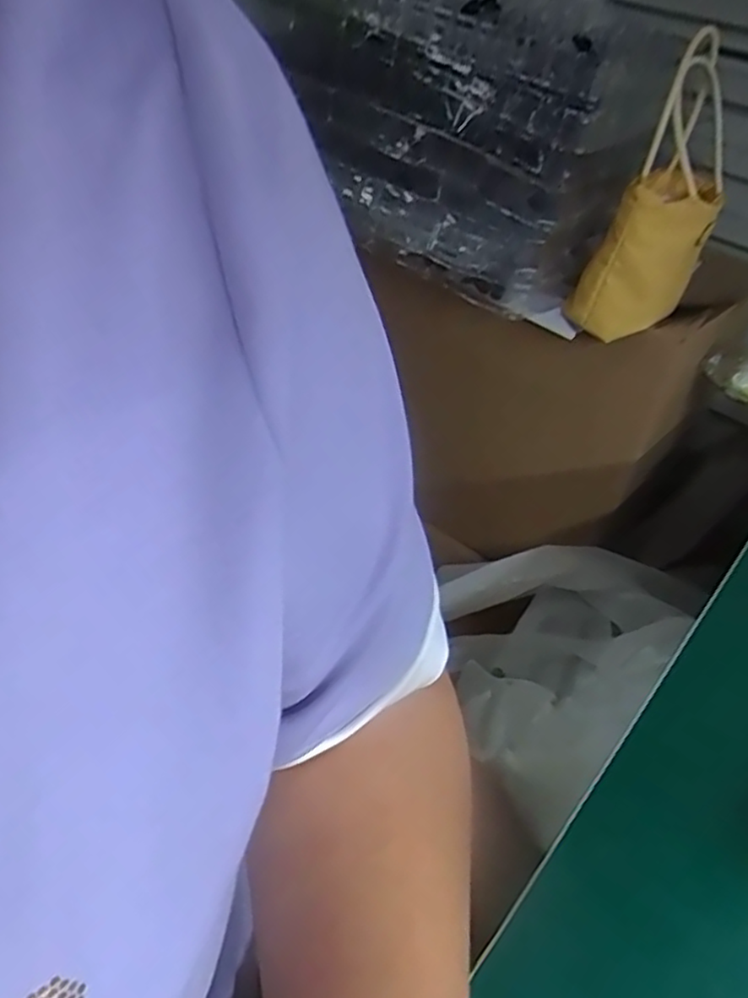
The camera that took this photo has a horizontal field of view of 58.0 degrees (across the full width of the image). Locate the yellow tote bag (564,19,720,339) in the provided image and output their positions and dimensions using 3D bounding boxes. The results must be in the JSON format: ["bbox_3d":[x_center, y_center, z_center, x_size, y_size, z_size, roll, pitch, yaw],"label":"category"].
[{"bbox_3d":[0.286,-0.295,0.654,0.095,0.244,0.178,25,44,19],"label":"yellow tote bag"}]

